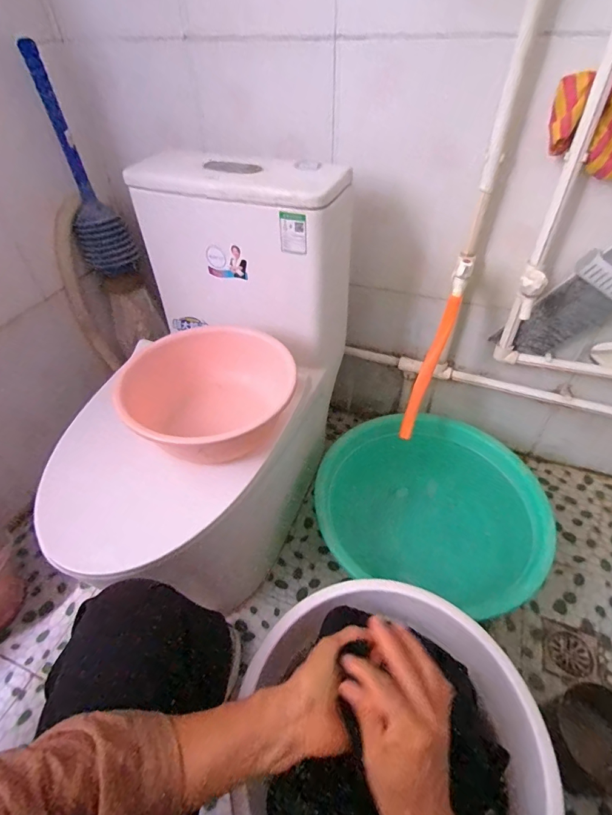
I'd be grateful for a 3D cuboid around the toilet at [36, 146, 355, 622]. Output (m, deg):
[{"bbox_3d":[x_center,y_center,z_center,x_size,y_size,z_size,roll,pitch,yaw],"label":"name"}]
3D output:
[{"bbox_3d":[-0.185,0.007,0.792,0.377,0.716,0.605,12,47,15],"label":"toilet"}]

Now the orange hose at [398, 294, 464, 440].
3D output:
[{"bbox_3d":[0.254,-0.078,0.846,0.033,0.308,0.036,28,26,28],"label":"orange hose"}]

